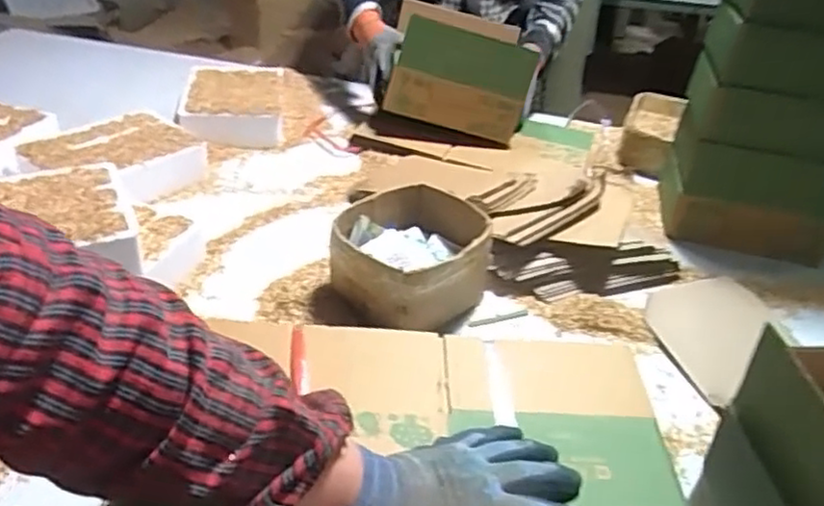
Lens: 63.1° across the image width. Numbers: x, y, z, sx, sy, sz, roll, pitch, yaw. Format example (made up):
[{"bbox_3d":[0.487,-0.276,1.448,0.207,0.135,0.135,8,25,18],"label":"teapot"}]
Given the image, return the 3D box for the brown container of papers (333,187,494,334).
[{"bbox_3d":[-0.003,0.009,0.896,0.174,0.121,0.192,28,42,27],"label":"brown container of papers"}]

